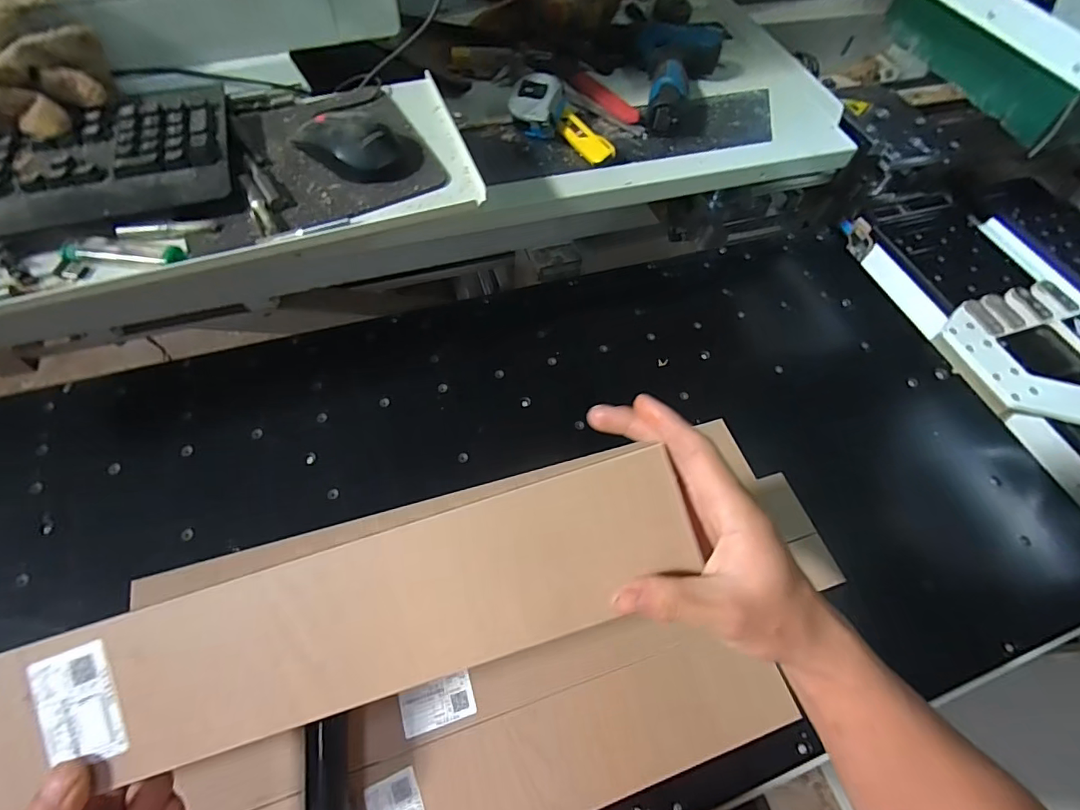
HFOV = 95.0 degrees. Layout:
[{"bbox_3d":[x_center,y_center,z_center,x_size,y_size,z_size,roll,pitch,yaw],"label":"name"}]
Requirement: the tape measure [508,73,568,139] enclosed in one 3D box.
[{"bbox_3d":[-0.006,-0.374,0.621,0.065,0.052,0.057,16,60,5],"label":"tape measure"}]

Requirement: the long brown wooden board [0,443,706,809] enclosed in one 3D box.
[{"bbox_3d":[-0.189,0.147,0.266,0.585,0.008,0.085,-17,82,-5],"label":"long brown wooden board"}]

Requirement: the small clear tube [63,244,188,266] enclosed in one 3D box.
[{"bbox_3d":[-0.318,-0.115,0.380,0.091,0.011,0.017,3,57,0],"label":"small clear tube"}]

